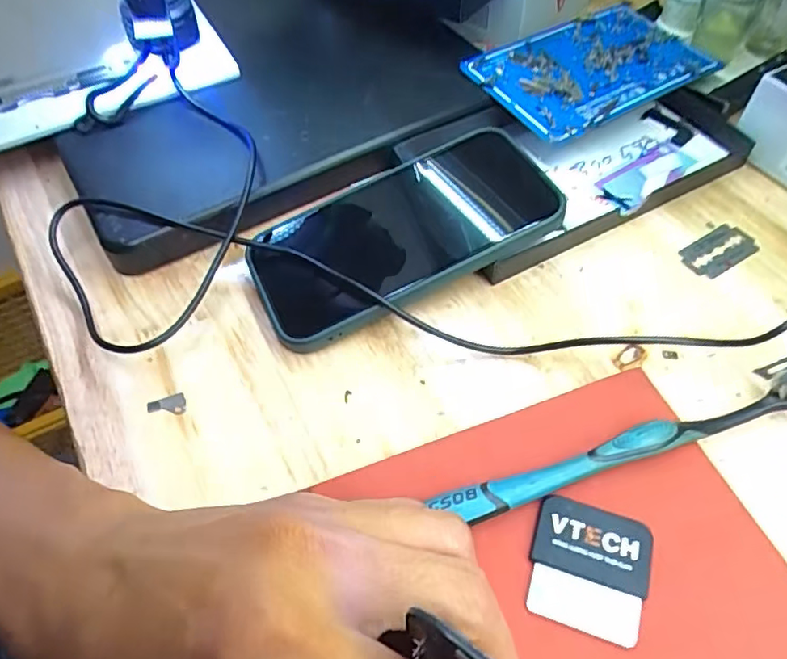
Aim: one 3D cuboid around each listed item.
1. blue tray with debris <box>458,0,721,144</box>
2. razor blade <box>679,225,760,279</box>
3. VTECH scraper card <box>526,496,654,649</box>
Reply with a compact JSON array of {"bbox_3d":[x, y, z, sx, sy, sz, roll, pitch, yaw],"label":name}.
[{"bbox_3d":[0.121,-0.158,0.347,0.135,0.008,0.076,-27,68,-18],"label":"blue tray with debris"},{"bbox_3d":[0.165,-0.040,0.293,0.039,0.004,0.021,-29,63,-14],"label":"razor blade"},{"bbox_3d":[0.068,0.083,0.202,0.039,0.004,0.042,13,57,14],"label":"VTECH scraper card"}]

